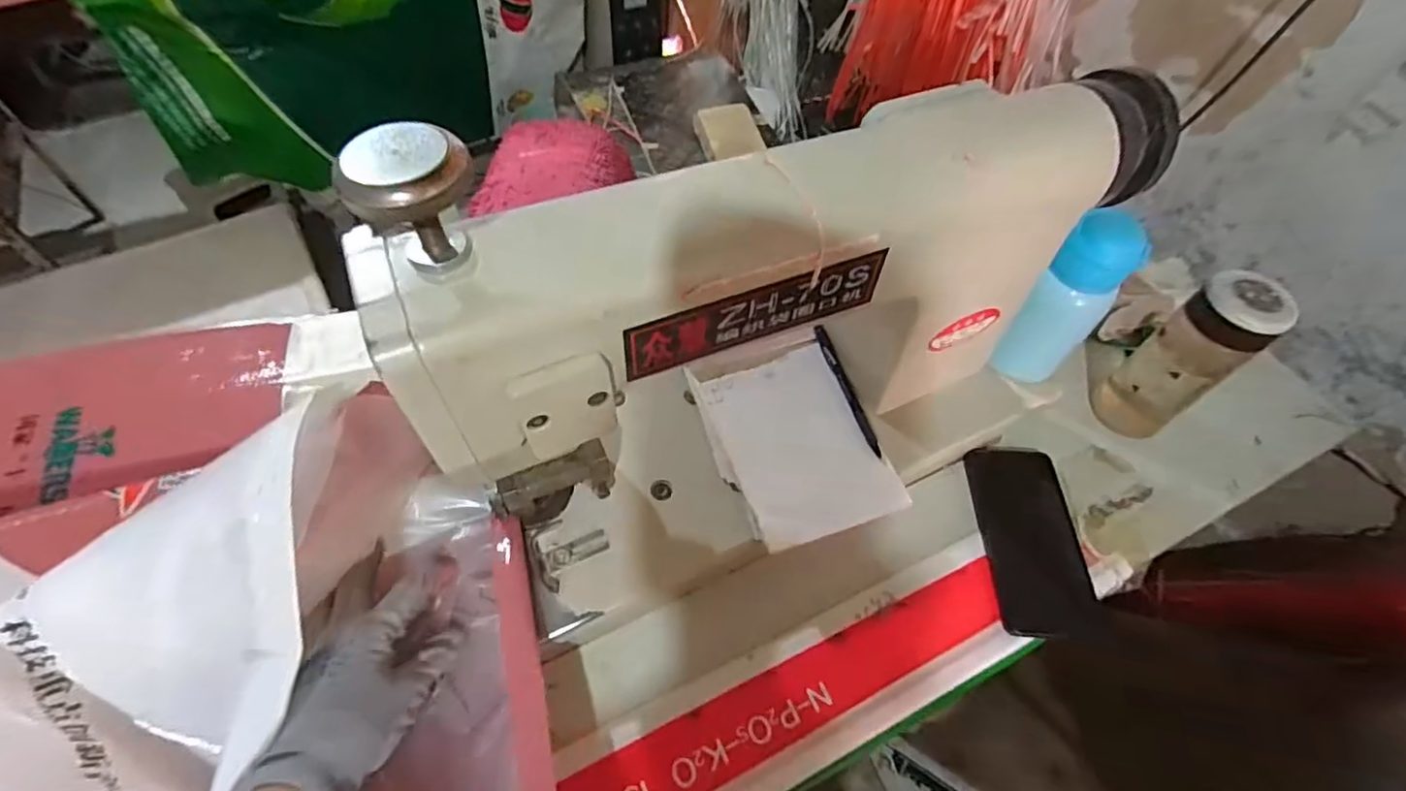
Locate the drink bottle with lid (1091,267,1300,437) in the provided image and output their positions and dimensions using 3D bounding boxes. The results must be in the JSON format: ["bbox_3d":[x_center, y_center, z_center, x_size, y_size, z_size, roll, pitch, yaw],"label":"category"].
[{"bbox_3d":[0.432,-0.028,0.555,0.062,0.176,0.069,-31,63,-21],"label":"drink bottle with lid"}]

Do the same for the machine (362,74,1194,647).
[{"bbox_3d":[0.076,-0.060,0.418,0.504,0.302,0.164,-26,61,-19],"label":"machine"}]

